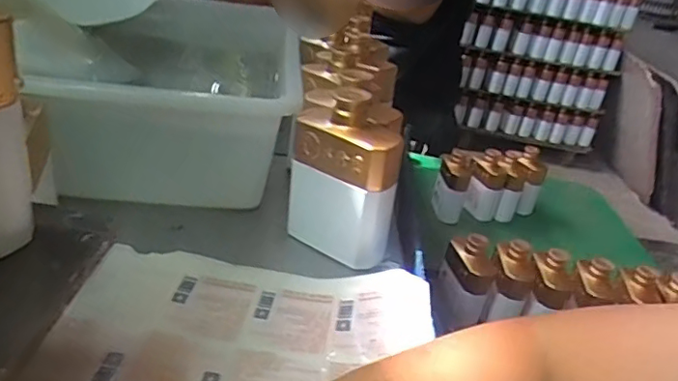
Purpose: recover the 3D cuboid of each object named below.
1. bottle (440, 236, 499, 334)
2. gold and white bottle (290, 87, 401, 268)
[{"bbox_3d":[0.227,0.166,1.009,0.087,0.184,0.087,17,27,10],"label":"bottle"},{"bbox_3d":[0.007,-0.012,0.564,0.108,0.163,0.054,24,32,29],"label":"gold and white bottle"}]

